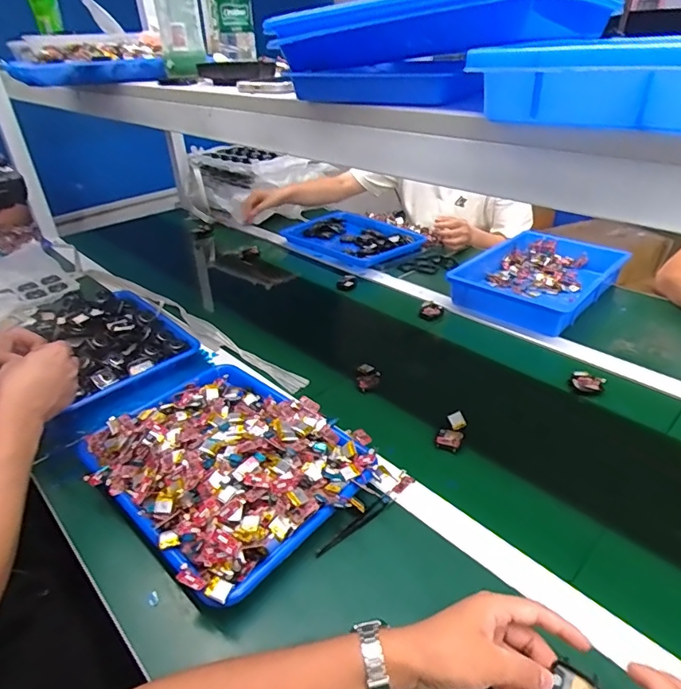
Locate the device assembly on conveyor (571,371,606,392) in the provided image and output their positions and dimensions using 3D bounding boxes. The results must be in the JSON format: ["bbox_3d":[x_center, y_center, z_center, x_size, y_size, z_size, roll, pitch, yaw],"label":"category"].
[{"bbox_3d":[0.385,0.059,0.749,0.043,0.011,0.037,25,43,37],"label":"device assembly on conveyor"}]

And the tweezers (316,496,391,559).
[{"bbox_3d":[0.017,0.211,0.556,0.109,0.014,0.011,-29,40,-31],"label":"tweezers"}]

